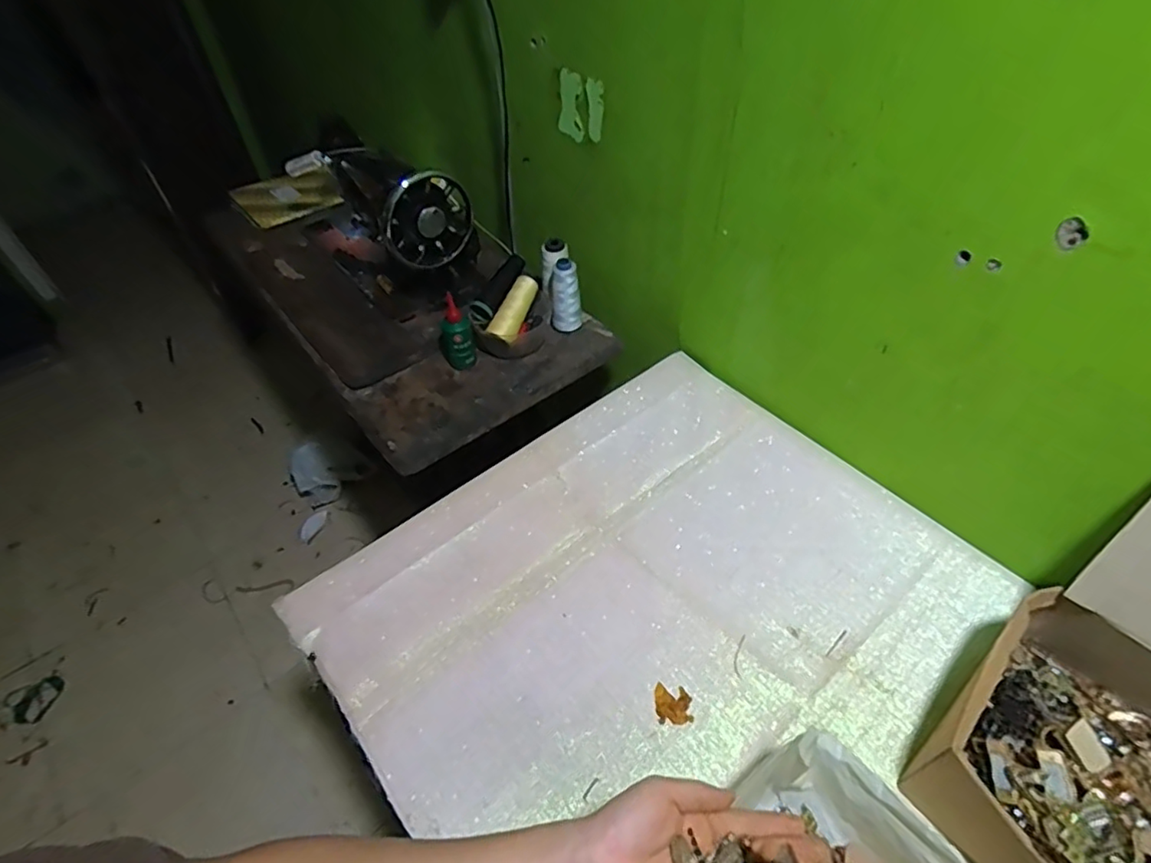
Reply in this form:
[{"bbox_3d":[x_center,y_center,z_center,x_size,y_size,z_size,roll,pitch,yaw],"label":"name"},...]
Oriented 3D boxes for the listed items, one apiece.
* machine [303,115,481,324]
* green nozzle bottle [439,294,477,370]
[{"bbox_3d":[-0.327,-0.374,0.996,0.177,0.211,0.408,-31,52,-21],"label":"machine"},{"bbox_3d":[-0.172,-0.140,0.858,0.049,0.113,0.035,-15,48,-8],"label":"green nozzle bottle"}]

